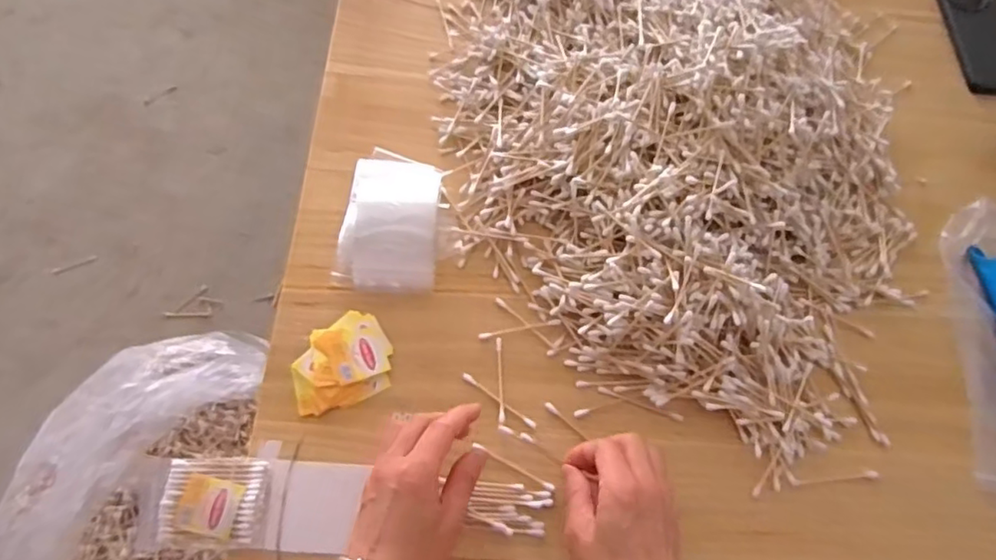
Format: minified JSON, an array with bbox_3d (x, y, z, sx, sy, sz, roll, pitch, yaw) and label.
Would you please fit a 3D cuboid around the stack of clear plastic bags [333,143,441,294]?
[{"bbox_3d":[-0.086,-0.056,0.507,0.084,0.031,0.132,10,65,0],"label":"stack of clear plastic bags"}]

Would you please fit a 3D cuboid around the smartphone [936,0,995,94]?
[{"bbox_3d":[0.499,-0.252,0.620,0.066,0.011,0.143,0,65,1],"label":"smartphone"}]

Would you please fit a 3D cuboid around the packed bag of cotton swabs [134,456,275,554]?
[{"bbox_3d":[-0.205,0.157,0.430,0.085,0.011,0.060,1,65,-4],"label":"packed bag of cotton swabs"}]

